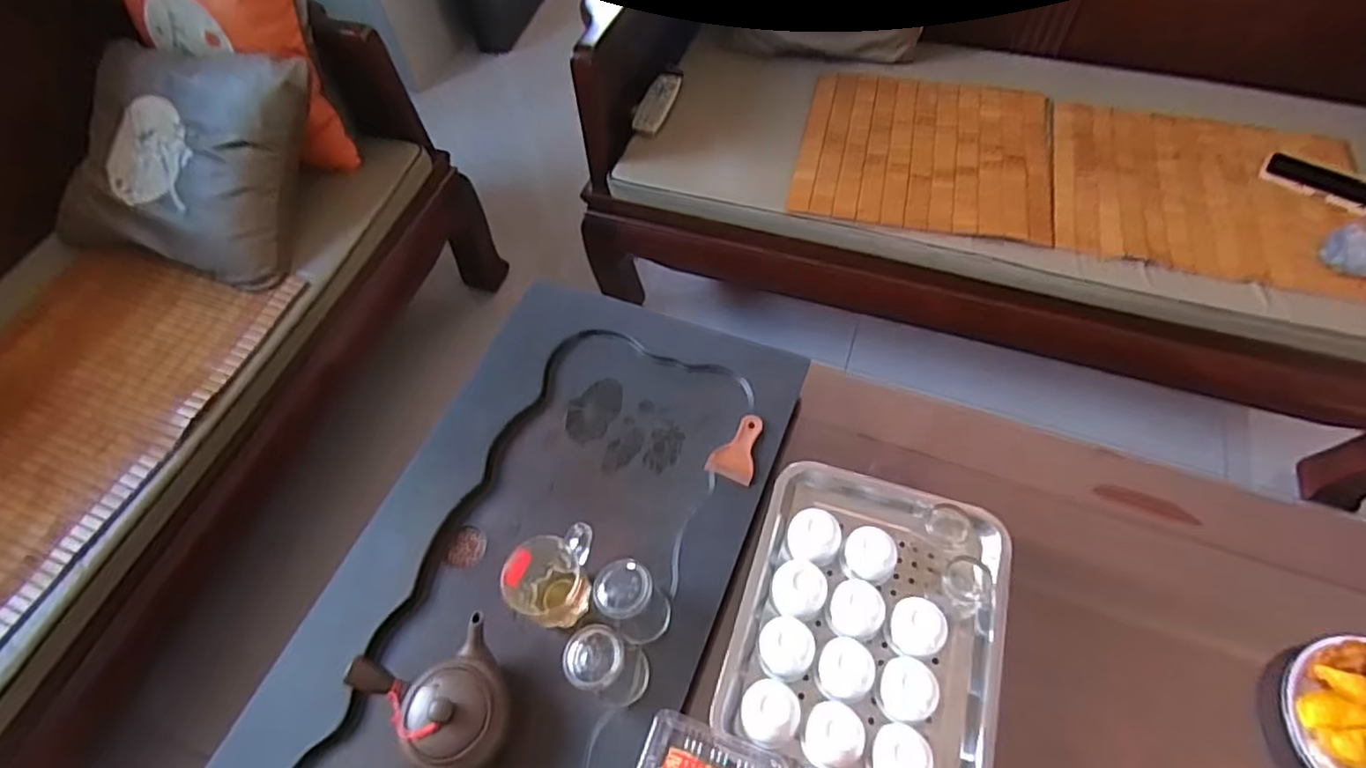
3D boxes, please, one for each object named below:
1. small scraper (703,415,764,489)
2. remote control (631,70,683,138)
[{"bbox_3d":[0.060,0.066,0.700,0.048,0.010,0.074,21,63,14],"label":"small scraper"},{"bbox_3d":[-0.045,-0.514,1.205,0.061,0.014,0.161,12,62,10],"label":"remote control"}]

